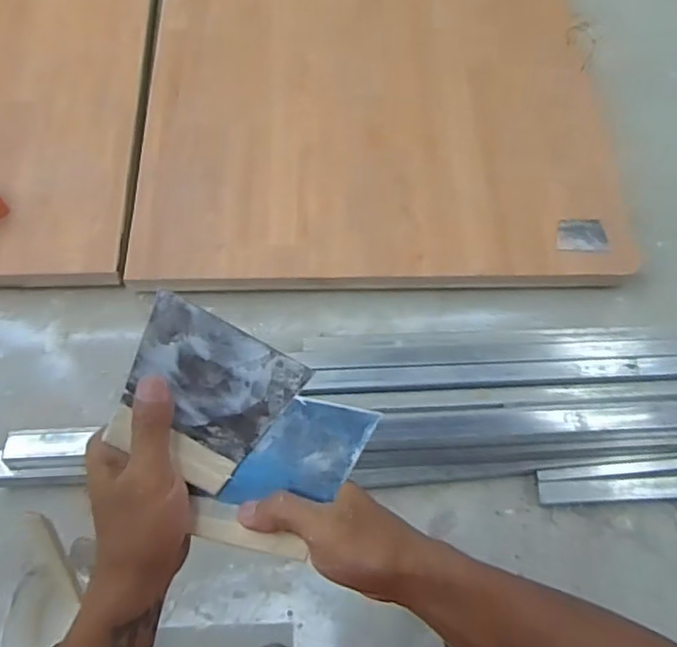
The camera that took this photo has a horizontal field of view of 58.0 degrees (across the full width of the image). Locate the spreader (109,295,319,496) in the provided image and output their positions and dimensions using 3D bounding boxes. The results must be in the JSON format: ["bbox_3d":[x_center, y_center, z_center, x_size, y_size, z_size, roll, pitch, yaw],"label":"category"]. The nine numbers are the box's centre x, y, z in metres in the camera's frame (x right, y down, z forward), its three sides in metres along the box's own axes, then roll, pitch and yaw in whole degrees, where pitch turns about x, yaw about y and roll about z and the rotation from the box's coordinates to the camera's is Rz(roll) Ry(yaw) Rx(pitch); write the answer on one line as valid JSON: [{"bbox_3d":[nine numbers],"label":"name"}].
[{"bbox_3d":[-0.086,0.047,0.385,0.102,0.012,0.096,29,89,-7],"label":"spreader"}]

